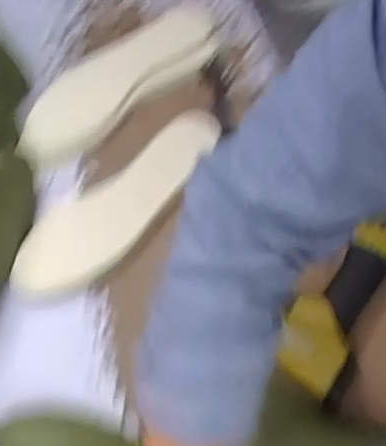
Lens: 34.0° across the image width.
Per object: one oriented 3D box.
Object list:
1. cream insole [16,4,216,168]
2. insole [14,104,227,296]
[{"bbox_3d":[-0.079,-0.162,0.699,0.274,0.032,0.069,-41,68,-18],"label":"cream insole"},{"bbox_3d":[-0.070,-0.020,0.645,0.259,0.012,0.070,-39,89,-13],"label":"insole"}]

